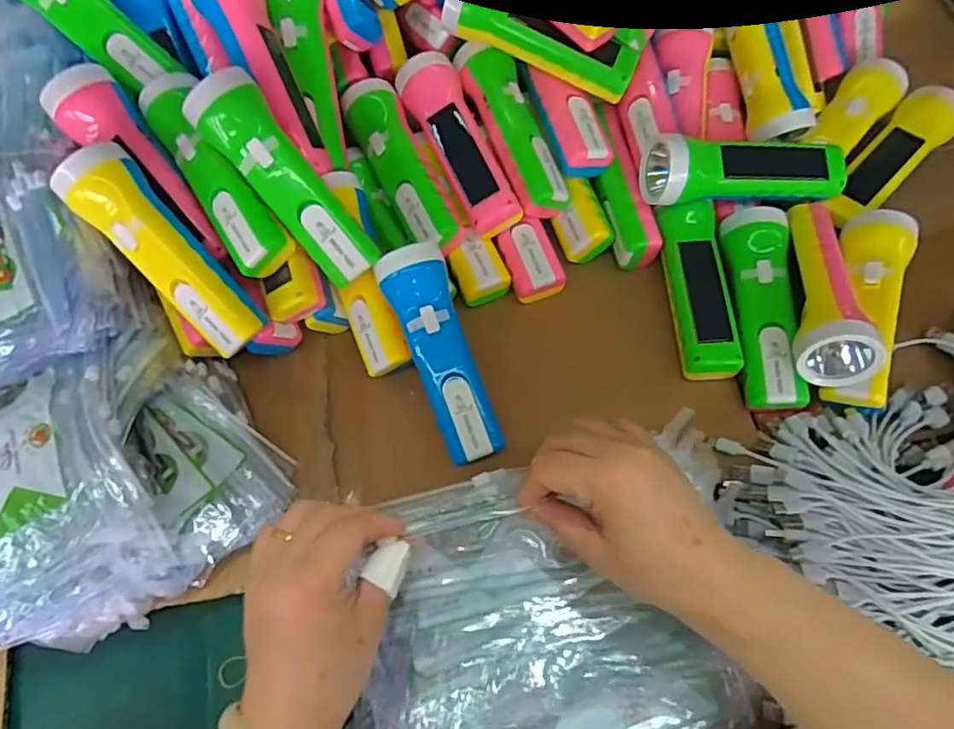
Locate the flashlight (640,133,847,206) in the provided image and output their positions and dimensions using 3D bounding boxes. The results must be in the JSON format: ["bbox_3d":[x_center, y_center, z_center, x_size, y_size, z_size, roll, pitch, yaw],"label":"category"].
[{"bbox_3d":[0.217,-0.157,0.478,0.162,0.058,0.052,-6,67,0],"label":"flashlight"}]

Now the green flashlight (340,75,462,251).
[{"bbox_3d":[-0.062,-0.167,0.505,0.054,0.044,0.164,-24,68,-8],"label":"green flashlight"}]

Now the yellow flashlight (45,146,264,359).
[{"bbox_3d":[-0.224,-0.081,0.436,0.047,0.047,0.164,-37,106,8],"label":"yellow flashlight"}]

